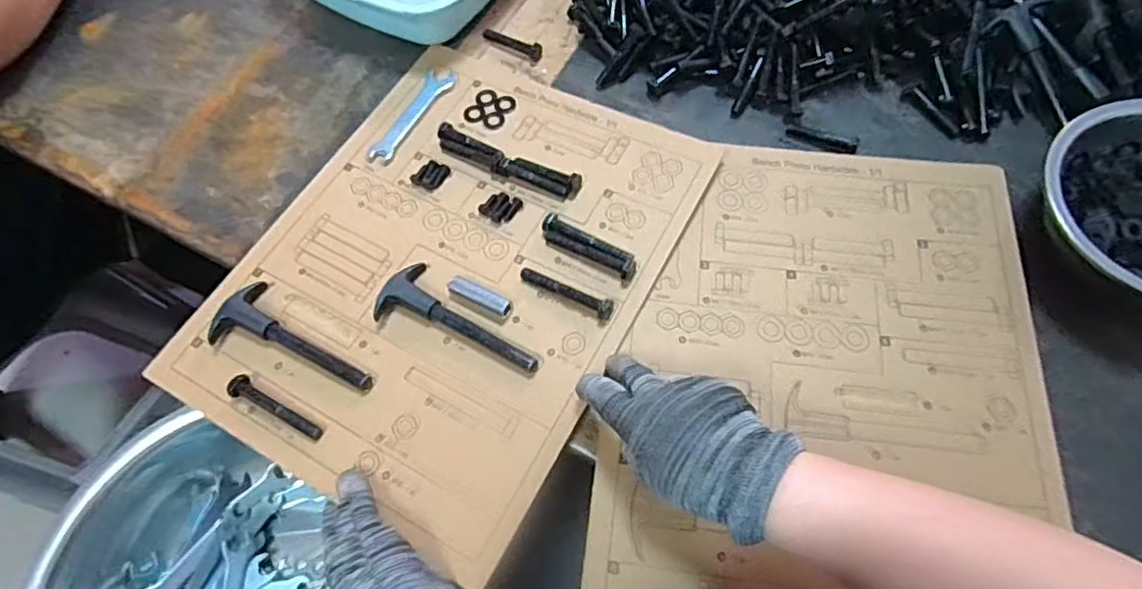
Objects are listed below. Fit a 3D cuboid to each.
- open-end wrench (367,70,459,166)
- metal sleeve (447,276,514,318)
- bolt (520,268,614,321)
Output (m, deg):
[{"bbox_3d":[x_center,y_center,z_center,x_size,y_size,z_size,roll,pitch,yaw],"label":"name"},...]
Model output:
[{"bbox_3d":[-0.141,-0.161,0.550,0.028,0.004,0.111,24,68,11],"label":"open-end wrench"},{"bbox_3d":[-0.067,0.002,0.462,0.051,0.015,0.015,27,69,12],"label":"metal sleeve"},{"bbox_3d":[-0.004,-0.004,0.456,0.075,0.018,0.013,28,69,13],"label":"bolt"}]

